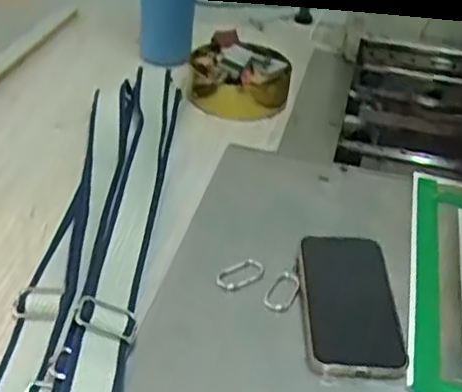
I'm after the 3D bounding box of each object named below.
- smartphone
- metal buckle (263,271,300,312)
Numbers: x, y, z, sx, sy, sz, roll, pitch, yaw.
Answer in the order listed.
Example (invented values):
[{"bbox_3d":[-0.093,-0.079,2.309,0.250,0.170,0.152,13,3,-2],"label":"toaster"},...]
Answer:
[{"bbox_3d":[0.090,0.079,0.555,0.072,0.013,0.135,-5,46,4],"label":"smartphone"},{"bbox_3d":[0.040,0.075,0.562,0.020,0.007,0.043,18,37,18],"label":"metal buckle"}]

